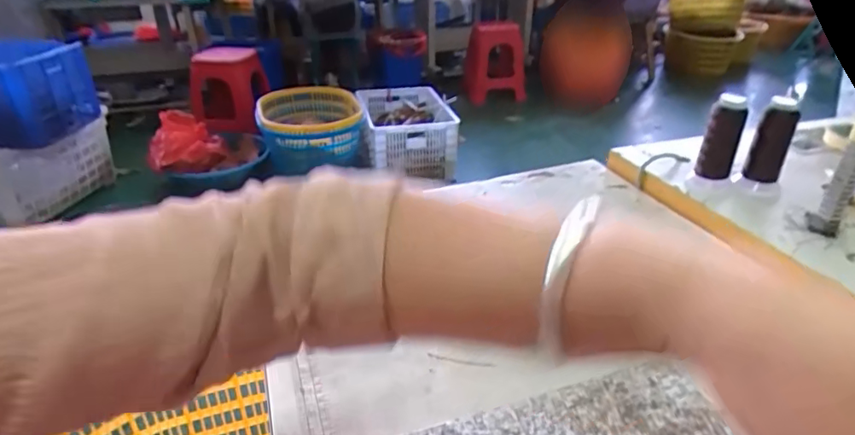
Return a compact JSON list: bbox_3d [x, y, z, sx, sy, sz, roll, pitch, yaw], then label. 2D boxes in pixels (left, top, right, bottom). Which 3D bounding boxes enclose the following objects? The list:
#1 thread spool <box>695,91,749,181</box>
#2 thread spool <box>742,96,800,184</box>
[{"bbox_3d":[0.394,-0.099,0.699,0.041,0.122,0.032,20,36,31],"label":"thread spool"},{"bbox_3d":[0.460,-0.097,0.695,0.034,0.119,0.035,0,30,0],"label":"thread spool"}]

